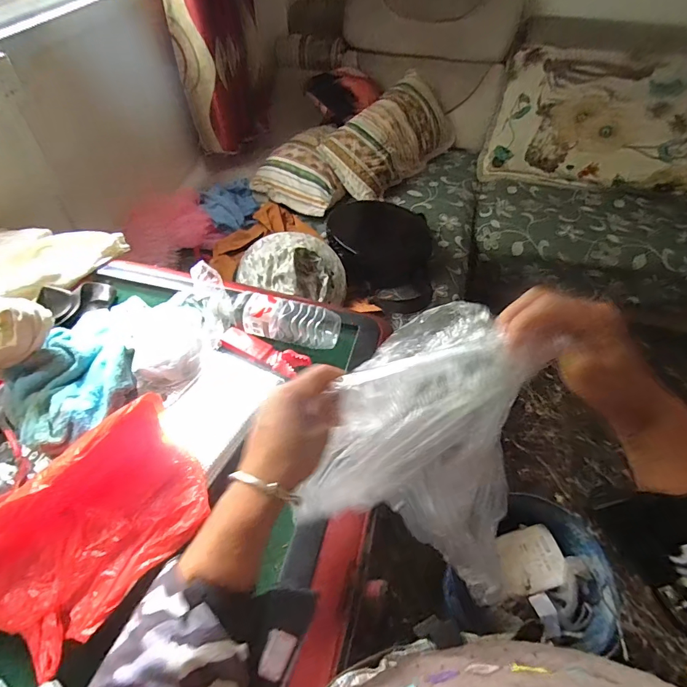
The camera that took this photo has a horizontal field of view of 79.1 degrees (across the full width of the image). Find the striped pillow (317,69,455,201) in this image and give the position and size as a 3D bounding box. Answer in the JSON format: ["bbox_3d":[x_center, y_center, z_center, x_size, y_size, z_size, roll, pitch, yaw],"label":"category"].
[{"bbox_3d":[0.204,-0.828,1.684,0.275,0.226,0.633,29,56,21],"label":"striped pillow"}]

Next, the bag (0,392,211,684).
[{"bbox_3d":[-0.286,0.203,0.455,0.260,0.090,0.169,-36,60,-26],"label":"bag"}]

